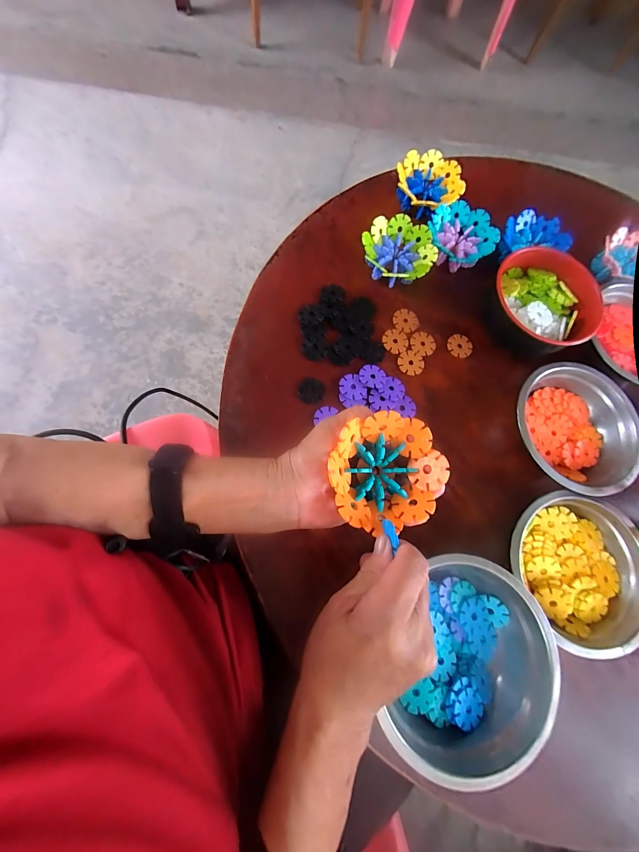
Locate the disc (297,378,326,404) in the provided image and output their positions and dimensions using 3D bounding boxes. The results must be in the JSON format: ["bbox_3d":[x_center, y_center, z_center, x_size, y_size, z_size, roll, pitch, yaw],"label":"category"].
[{"bbox_3d":[-0.009,-0.040,0.354,0.030,0.005,0.031,1,76,-6],"label":"disc"}]

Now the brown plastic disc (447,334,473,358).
[{"bbox_3d":[0.179,-0.102,0.391,0.031,0.004,0.031,1,76,-6],"label":"brown plastic disc"}]

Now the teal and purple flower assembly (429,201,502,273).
[{"bbox_3d":[0.184,-0.244,0.408,0.085,0.043,0.078,1,76,-6],"label":"teal and purple flower assembly"}]

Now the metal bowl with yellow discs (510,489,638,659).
[{"bbox_3d":[0.261,0.145,0.314,0.133,0.049,0.143,17,75,-2],"label":"metal bowl with yellow discs"}]

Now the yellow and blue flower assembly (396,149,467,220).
[{"bbox_3d":[0.147,-0.321,0.418,0.086,0.036,0.092,-8,77,-7],"label":"yellow and blue flower assembly"}]

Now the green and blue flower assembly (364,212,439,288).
[{"bbox_3d":[0.099,-0.216,0.388,0.086,0.037,0.081,1,76,-6],"label":"green and blue flower assembly"}]

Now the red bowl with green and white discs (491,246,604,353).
[{"bbox_3d":[0.254,-0.137,0.368,0.117,0.066,0.121,-32,81,-12],"label":"red bowl with green and white discs"}]

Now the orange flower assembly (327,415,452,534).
[{"bbox_3d":[0.051,0.035,0.234,0.083,0.033,0.081,-19,78,-4],"label":"orange flower assembly"}]

